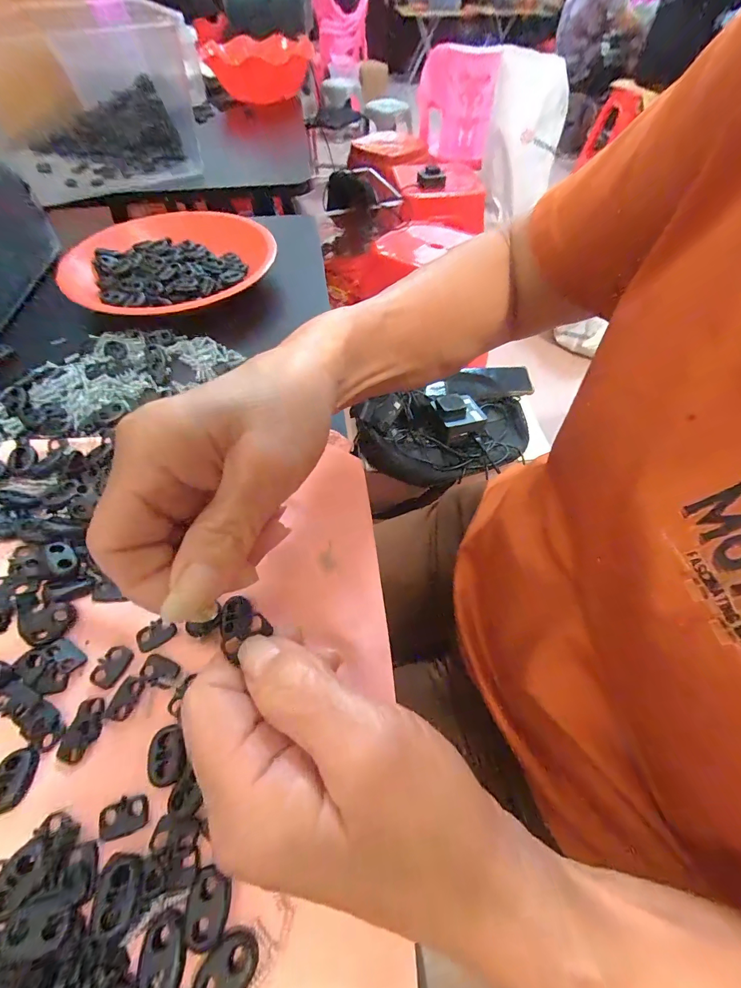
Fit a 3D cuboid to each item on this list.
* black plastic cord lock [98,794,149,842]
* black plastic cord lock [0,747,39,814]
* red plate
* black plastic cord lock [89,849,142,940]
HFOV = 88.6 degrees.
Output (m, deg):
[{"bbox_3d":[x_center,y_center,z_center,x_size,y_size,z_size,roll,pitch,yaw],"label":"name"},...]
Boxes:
[{"bbox_3d":[-0.099,0.129,0.151,0.019,0.004,0.012,-14,57,-9],"label":"black plastic cord lock"},{"bbox_3d":[-0.148,0.117,0.156,0.013,0.007,0.021,1,56,0],"label":"black plastic cord lock"},{"bbox_3d":[-0.188,-0.225,0.370,0.181,0.028,0.189,0,56,0],"label":"red plate"},{"bbox_3d":[-0.092,0.144,0.137,0.015,0.004,0.020,-7,56,-5],"label":"black plastic cord lock"}]

